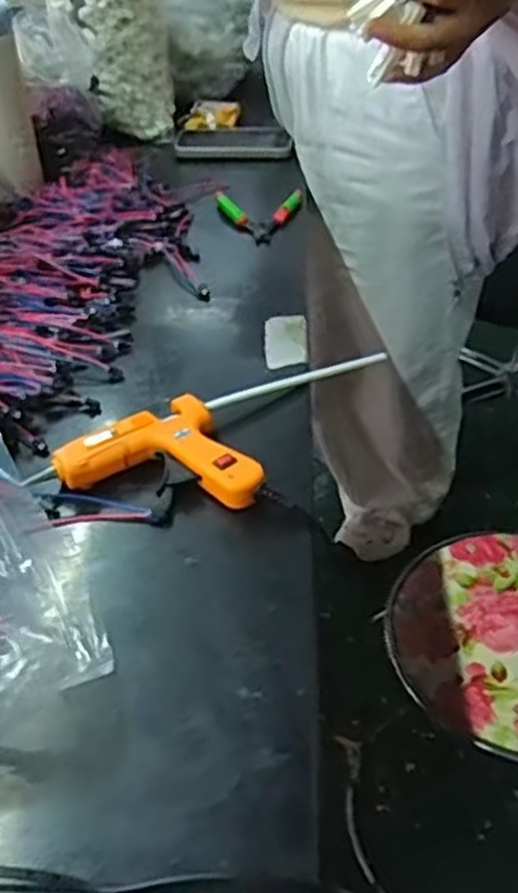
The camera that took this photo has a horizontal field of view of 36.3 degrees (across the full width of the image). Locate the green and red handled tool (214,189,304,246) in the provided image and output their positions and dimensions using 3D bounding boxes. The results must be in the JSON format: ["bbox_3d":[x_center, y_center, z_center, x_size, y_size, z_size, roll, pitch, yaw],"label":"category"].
[{"bbox_3d":[0.012,-0.265,0.888,0.085,0.022,0.103,-22,45,-22],"label":"green and red handled tool"}]

